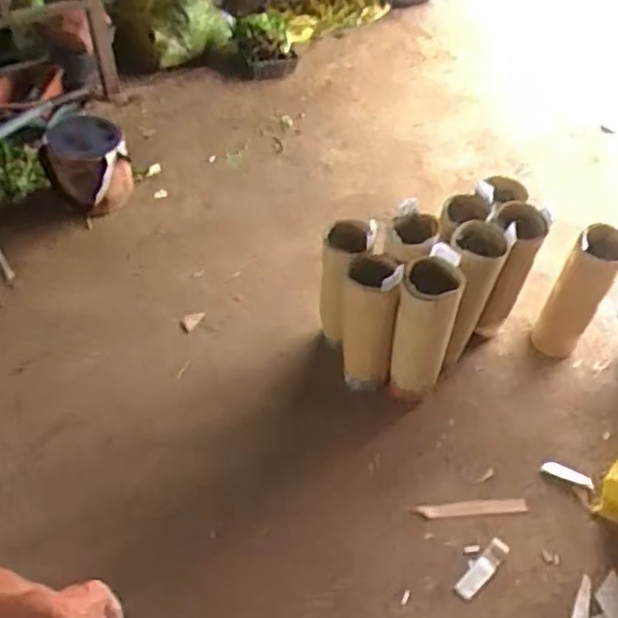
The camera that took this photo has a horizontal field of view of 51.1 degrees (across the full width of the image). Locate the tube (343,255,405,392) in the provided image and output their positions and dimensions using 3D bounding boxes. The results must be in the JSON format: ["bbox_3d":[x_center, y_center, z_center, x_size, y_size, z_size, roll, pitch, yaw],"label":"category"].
[{"bbox_3d":[0.155,0.042,1.668,0.124,0.424,0.123,3,50,-1],"label":"tube"}]

